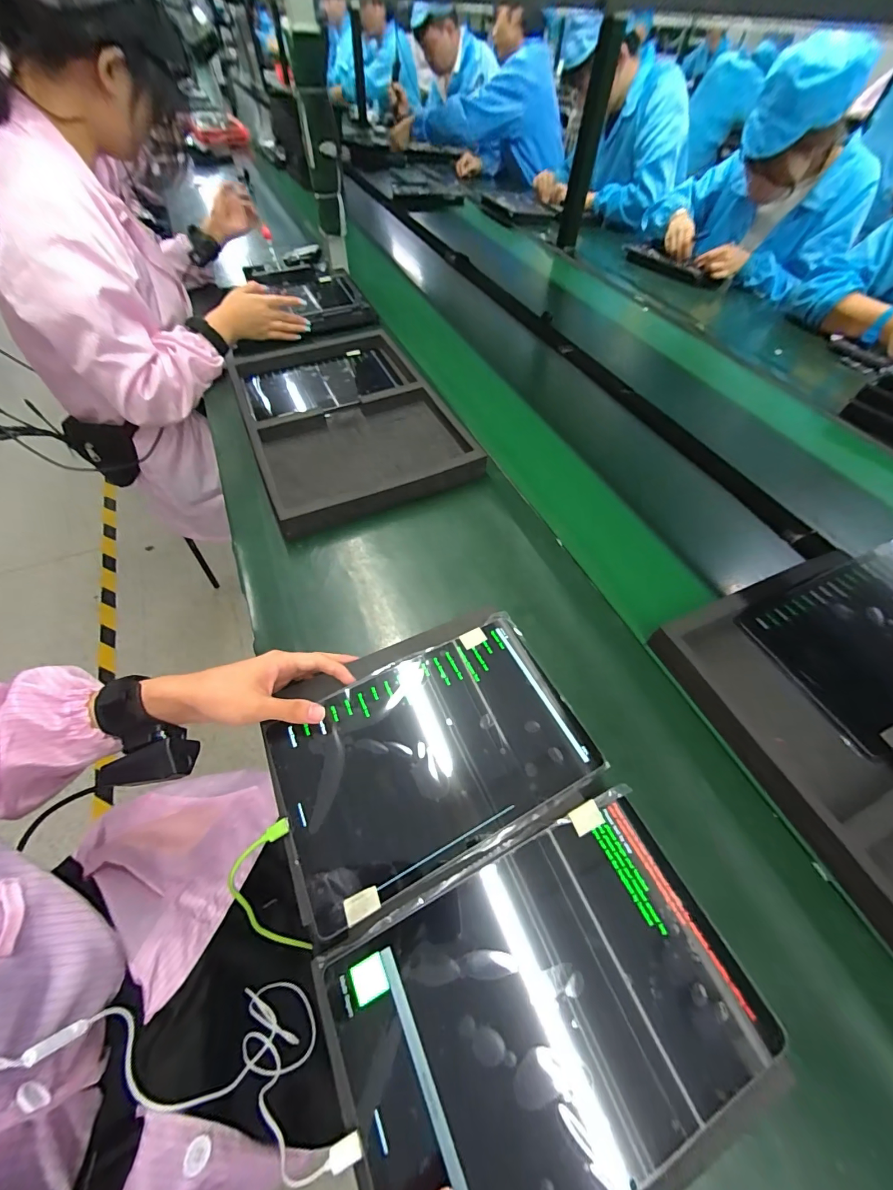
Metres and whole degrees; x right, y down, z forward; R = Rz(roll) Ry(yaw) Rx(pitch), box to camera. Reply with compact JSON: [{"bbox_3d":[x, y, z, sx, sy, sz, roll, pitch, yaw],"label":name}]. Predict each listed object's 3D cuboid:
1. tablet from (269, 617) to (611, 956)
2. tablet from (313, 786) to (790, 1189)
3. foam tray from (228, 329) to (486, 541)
[{"bbox_3d":[-0.015,0.132,0.354,0.255,0.012,0.174,-22,59,-16],"label":"tablet"},{"bbox_3d":[0.064,0.267,0.265,0.258,0.017,0.174,-20,58,-16],"label":"tablet"},{"bbox_3d":[-0.165,-0.296,0.667,0.303,0.048,0.445,-20,58,-15],"label":"foam tray"}]

